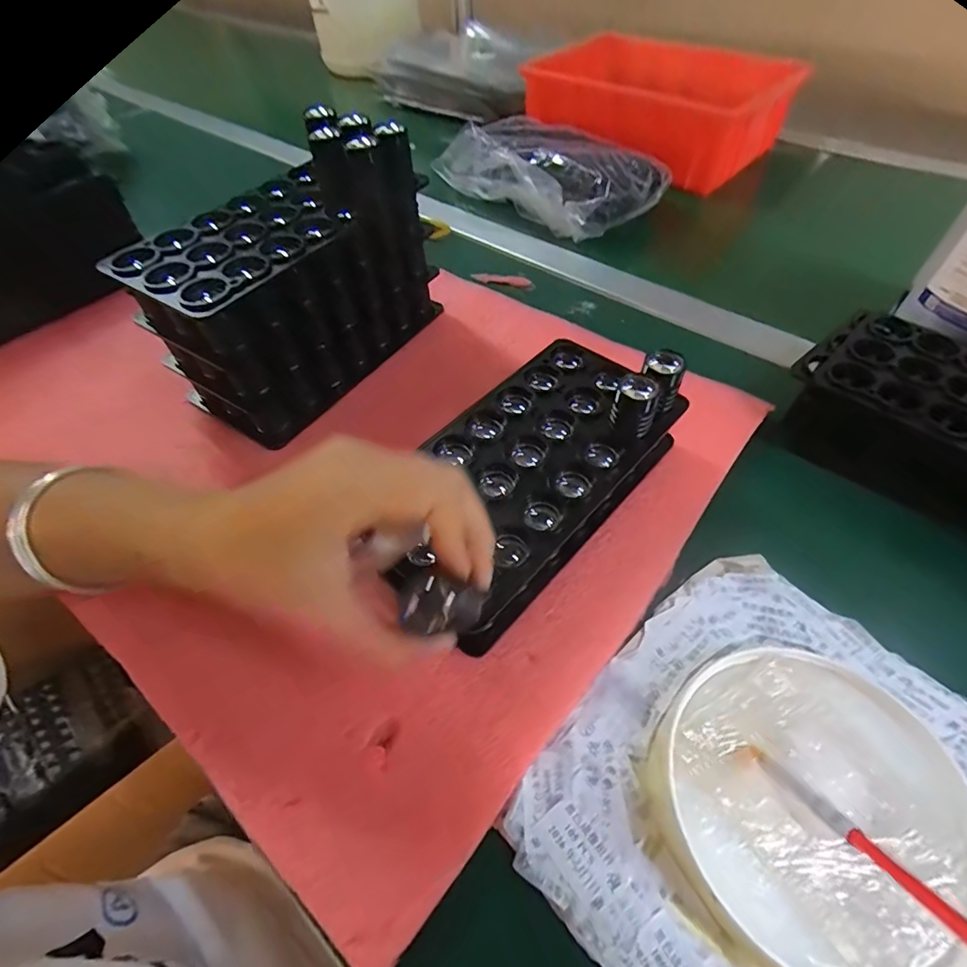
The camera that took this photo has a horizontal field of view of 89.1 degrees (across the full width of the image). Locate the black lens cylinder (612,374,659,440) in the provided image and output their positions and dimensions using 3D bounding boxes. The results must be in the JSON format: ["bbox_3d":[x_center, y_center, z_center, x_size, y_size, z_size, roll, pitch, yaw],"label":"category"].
[{"bbox_3d":[0.083,-0.043,0.272,0.019,0.028,0.022,11,54,11],"label":"black lens cylinder"}]

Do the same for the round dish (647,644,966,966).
[{"bbox_3d":[0.136,0.132,0.205,0.118,0.019,0.122,-1,53,2],"label":"round dish"}]

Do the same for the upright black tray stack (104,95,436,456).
[{"bbox_3d":[-0.129,-0.140,0.345,0.093,0.141,0.186,28,59,22],"label":"upright black tray stack"}]

